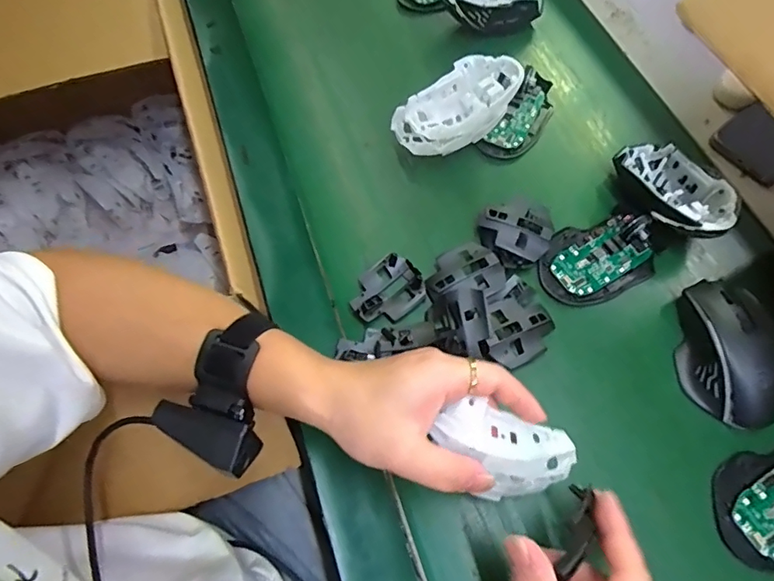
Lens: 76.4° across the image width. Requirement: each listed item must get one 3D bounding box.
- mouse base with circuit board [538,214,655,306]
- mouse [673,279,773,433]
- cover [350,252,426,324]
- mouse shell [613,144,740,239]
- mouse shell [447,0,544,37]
[{"bbox_3d":[0.184,-0.029,0.432,0.103,0.025,0.070,-22,65,-8],"label":"mouse base with circuit board"},{"bbox_3d":[0.273,0.046,0.390,0.069,0.043,0.119,5,65,5],"label":"mouse"},{"bbox_3d":[-0.001,0.000,0.429,0.065,0.013,0.057,-35,68,-14],"label":"cover"},{"bbox_3d":[0.260,-0.092,0.449,0.071,0.041,0.114,-33,67,-13],"label":"mouse shell"},{"bbox_3d":[0.119,-0.332,0.564,0.112,0.038,0.072,-9,64,-2],"label":"mouse shell"}]

